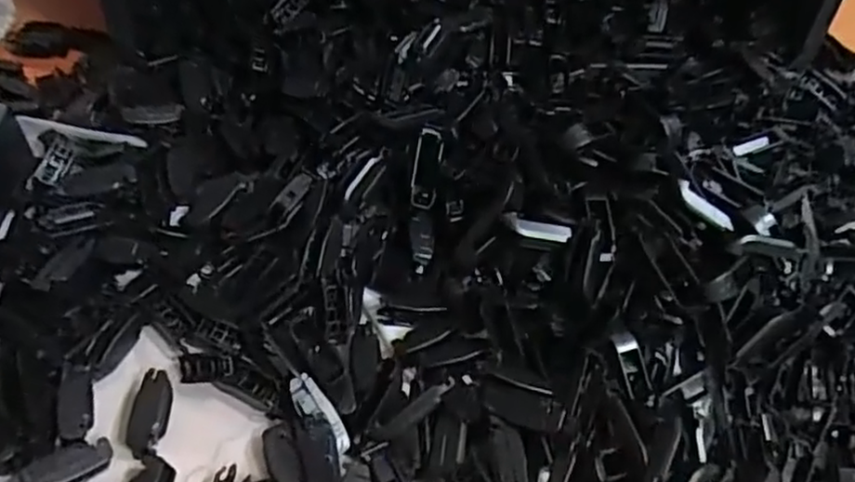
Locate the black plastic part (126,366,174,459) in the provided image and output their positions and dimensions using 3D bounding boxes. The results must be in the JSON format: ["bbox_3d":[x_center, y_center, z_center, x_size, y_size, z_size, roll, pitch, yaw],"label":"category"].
[{"bbox_3d":[-0.159,0.099,0.392,0.017,0.015,0.050,2,49,-2],"label":"black plastic part"}]

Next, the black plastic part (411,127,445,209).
[{"bbox_3d":[0.000,-0.049,0.459,0.017,0.004,0.054,7,82,3],"label":"black plastic part"}]

